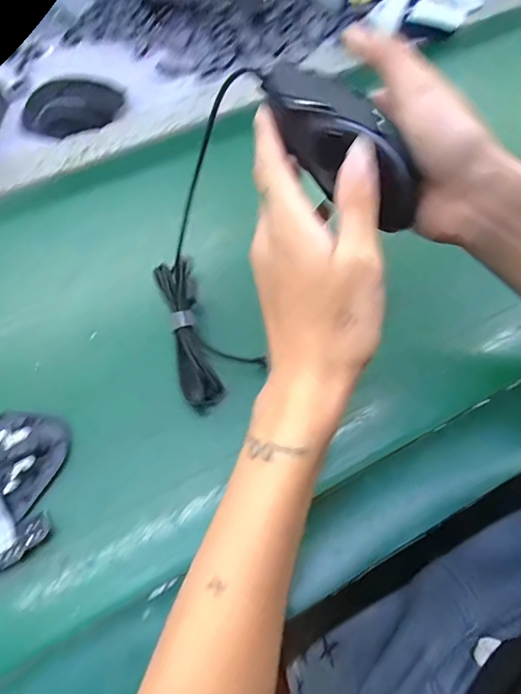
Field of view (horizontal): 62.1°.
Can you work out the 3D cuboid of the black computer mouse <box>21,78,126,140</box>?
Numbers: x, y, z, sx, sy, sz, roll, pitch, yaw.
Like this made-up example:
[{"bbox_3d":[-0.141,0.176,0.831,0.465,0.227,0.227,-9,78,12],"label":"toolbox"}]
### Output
[{"bbox_3d":[-0.210,-0.270,0.483,0.104,0.022,0.061,-25,64,-13],"label":"black computer mouse"}]

